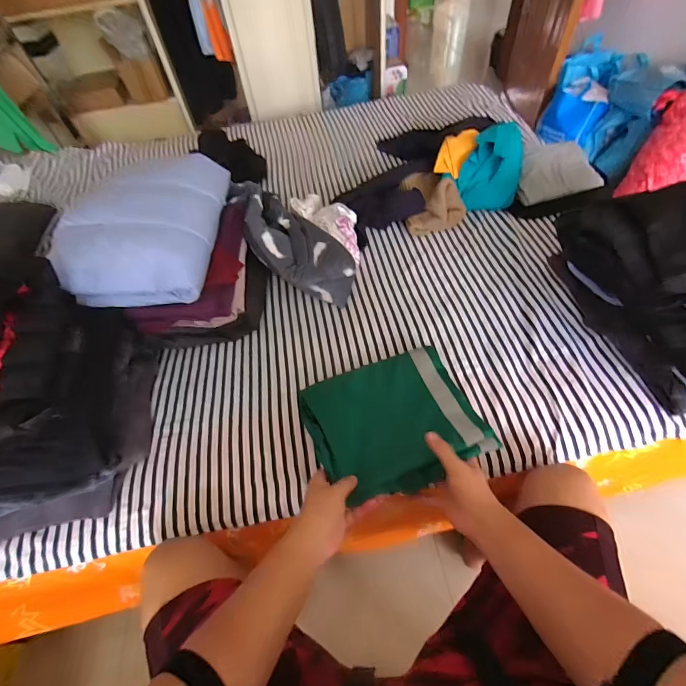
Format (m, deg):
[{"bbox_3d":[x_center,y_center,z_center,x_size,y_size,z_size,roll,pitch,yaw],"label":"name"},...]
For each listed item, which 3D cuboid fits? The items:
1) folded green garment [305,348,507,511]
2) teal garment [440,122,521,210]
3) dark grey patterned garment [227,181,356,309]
[{"bbox_3d":[0.079,0.126,0.613,0.272,0.040,0.262,-20,37,-9],"label":"folded green garment"},{"bbox_3d":[0.383,-0.472,0.963,0.198,0.154,0.134,1,53,9],"label":"teal garment"},{"bbox_3d":[-0.136,-0.244,0.872,0.169,0.114,0.411,-40,78,-22],"label":"dark grey patterned garment"}]

